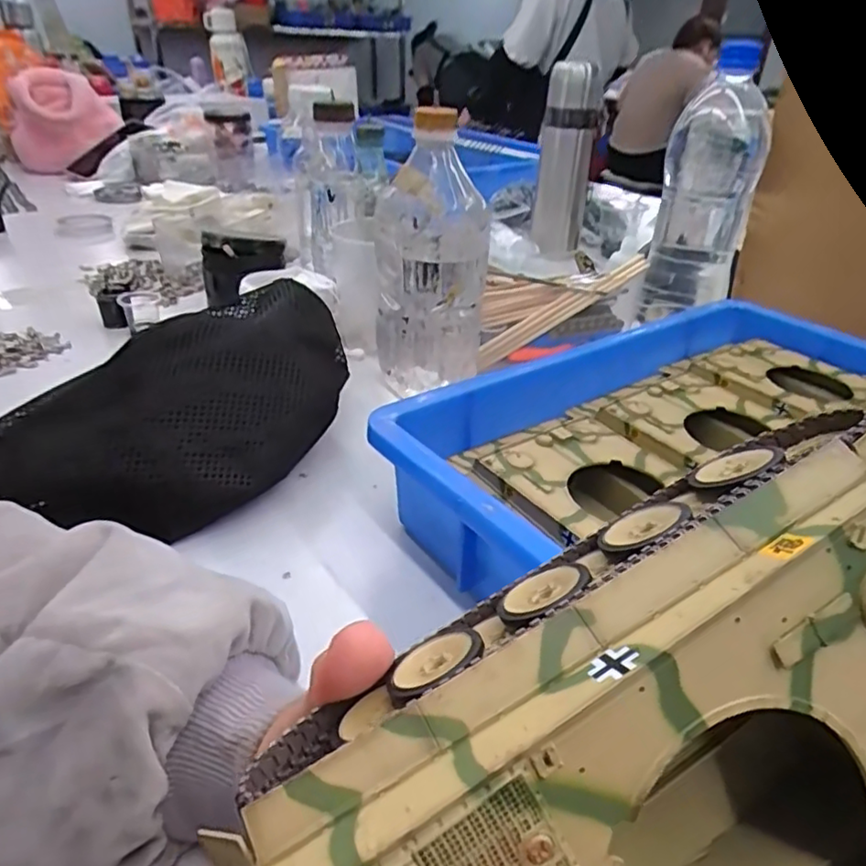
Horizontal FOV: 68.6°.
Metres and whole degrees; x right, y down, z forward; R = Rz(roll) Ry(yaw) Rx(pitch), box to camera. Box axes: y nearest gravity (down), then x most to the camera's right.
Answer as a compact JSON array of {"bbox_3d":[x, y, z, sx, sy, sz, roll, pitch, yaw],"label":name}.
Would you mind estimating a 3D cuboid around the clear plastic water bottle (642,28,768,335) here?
[{"bbox_3d":[0.246,-0.212,0.572,0.075,0.223,0.064,16,34,19],"label":"clear plastic water bottle"}]

